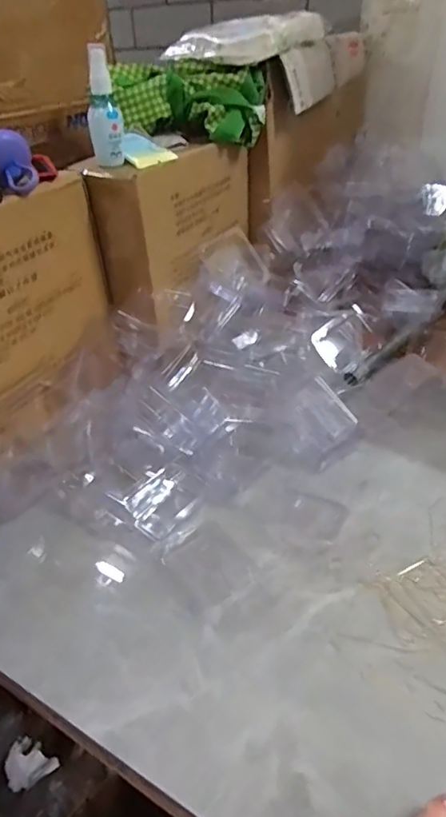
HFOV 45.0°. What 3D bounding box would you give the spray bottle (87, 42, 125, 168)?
[{"bbox_3d":[-0.137,-0.336,0.611,0.034,0.124,0.026,-10,37,-10],"label":"spray bottle"}]

